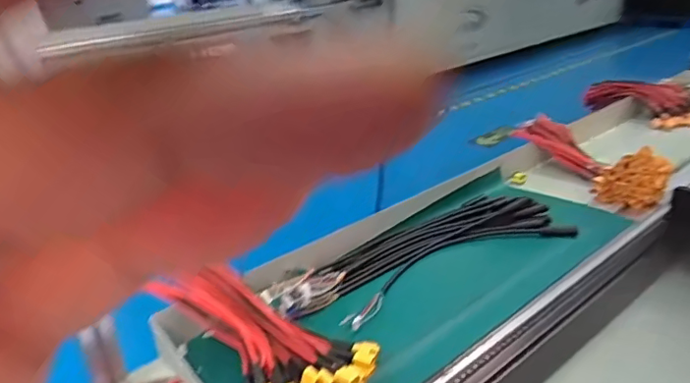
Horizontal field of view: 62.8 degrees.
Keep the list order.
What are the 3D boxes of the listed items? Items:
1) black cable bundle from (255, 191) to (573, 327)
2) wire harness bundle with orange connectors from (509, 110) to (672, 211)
[{"bbox_3d":[0.094,0.079,0.724,0.424,0.038,0.148,-17,25,-29],"label":"black cable bundle"},{"bbox_3d":[0.397,-0.061,0.937,0.101,0.090,0.259,-11,22,-15],"label":"wire harness bundle with orange connectors"}]

